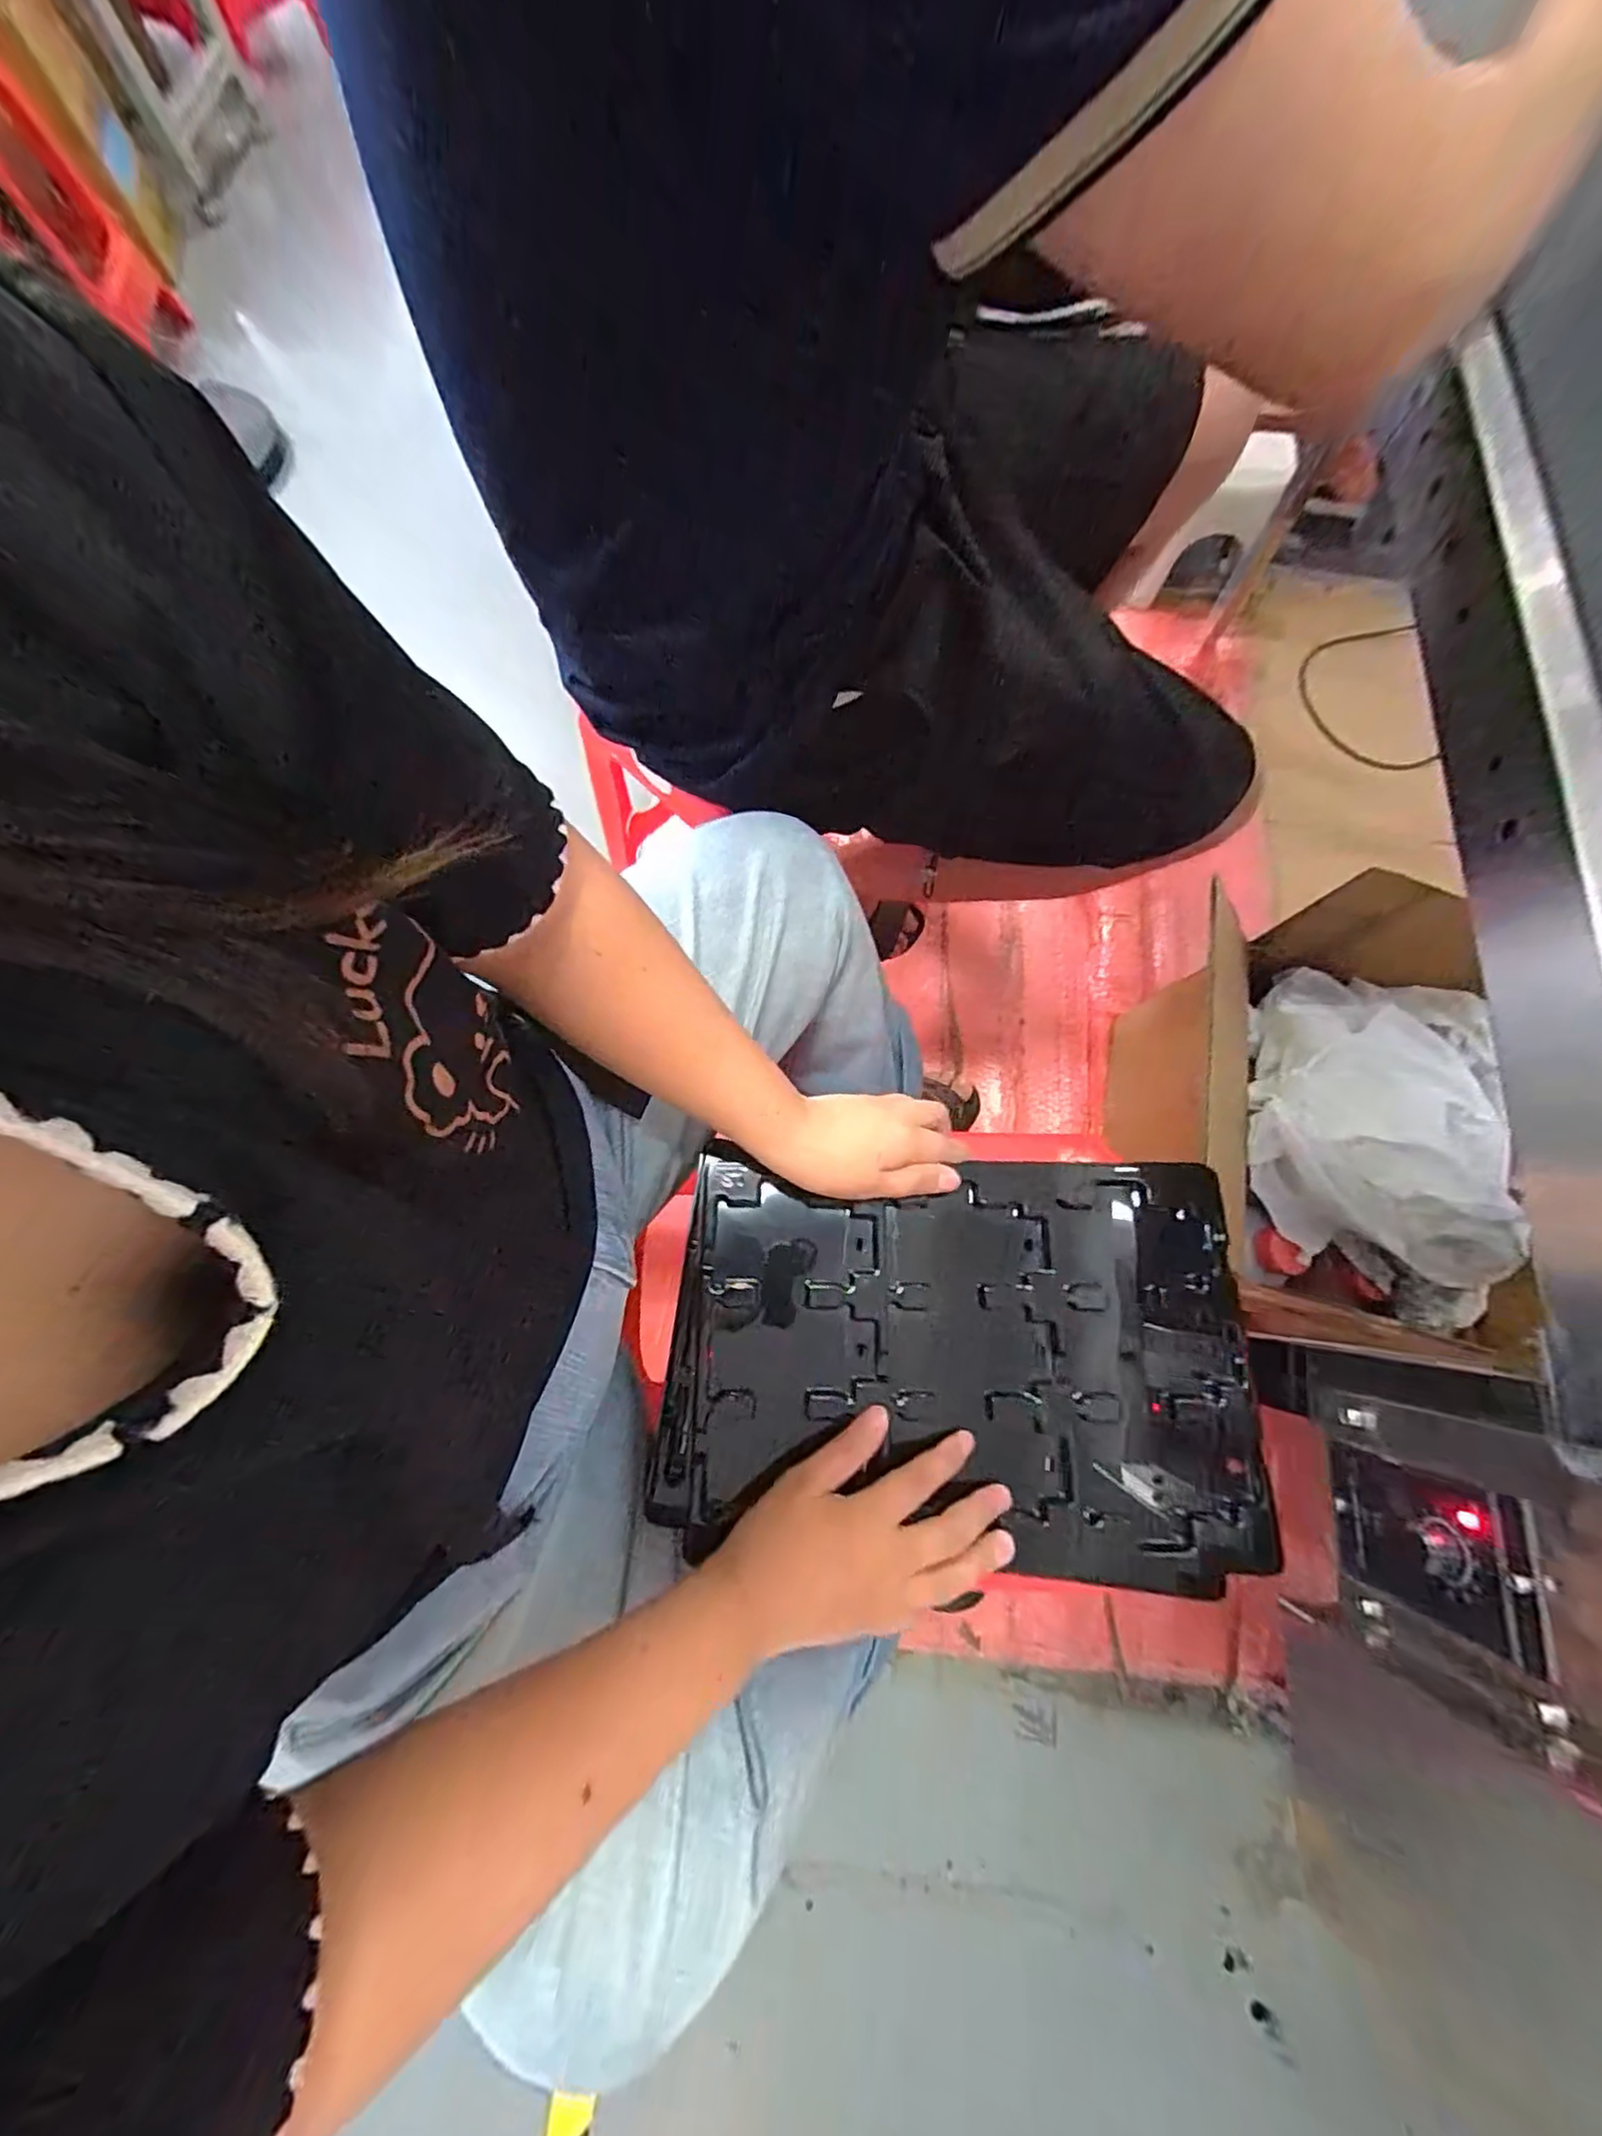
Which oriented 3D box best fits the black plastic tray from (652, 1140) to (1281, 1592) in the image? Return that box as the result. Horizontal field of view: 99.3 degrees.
[{"bbox_3d":[0.094,0.175,0.413,0.340,0.021,0.231,2,74,0],"label":"black plastic tray"}]

